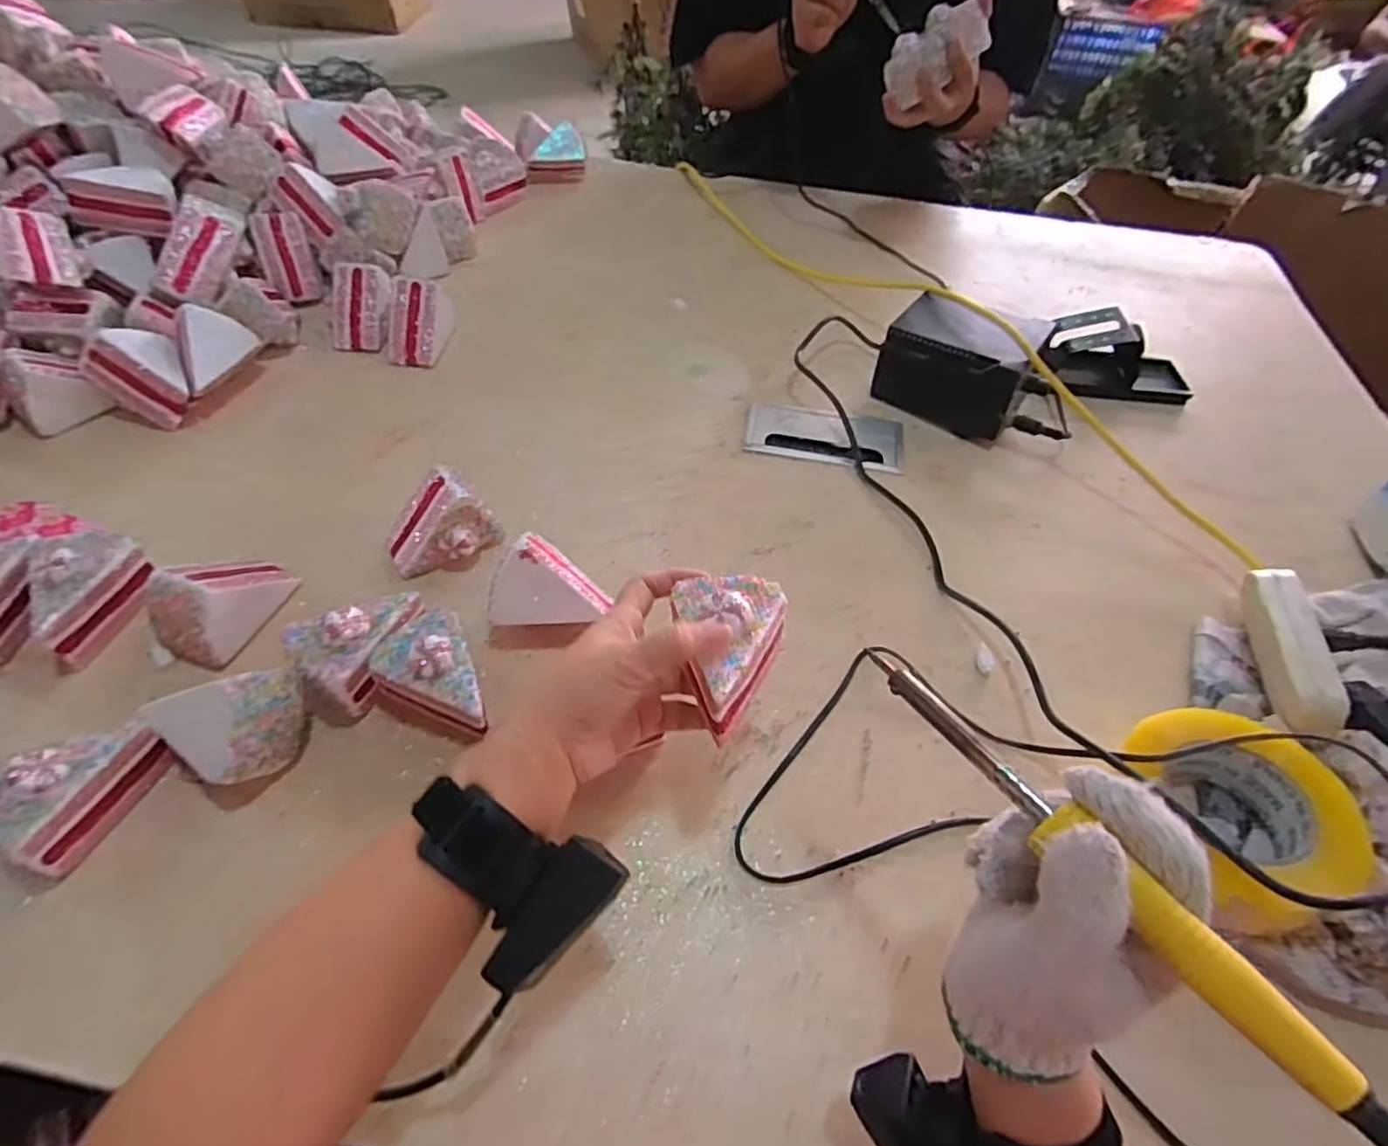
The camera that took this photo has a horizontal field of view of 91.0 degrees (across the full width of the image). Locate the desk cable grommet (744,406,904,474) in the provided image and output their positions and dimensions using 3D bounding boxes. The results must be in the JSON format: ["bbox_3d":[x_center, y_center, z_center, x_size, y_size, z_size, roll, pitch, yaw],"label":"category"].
[{"bbox_3d":[0.136,-0.144,0.700,0.161,0.011,0.076,10,52,4],"label":"desk cable grommet"}]

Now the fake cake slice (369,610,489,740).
[{"bbox_3d":[-0.174,0.077,0.458,0.062,0.056,0.094,-27,59,-22],"label":"fake cake slice"}]

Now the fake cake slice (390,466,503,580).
[{"bbox_3d":[-0.208,-0.040,0.559,0.089,0.066,0.061,-18,56,-17],"label":"fake cake slice"}]

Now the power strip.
[{"bbox_3d":[0.454,0.055,0.521,0.028,0.050,0.150,14,53,7],"label":"power strip"}]

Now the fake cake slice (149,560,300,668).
[{"bbox_3d":[-0.344,0.017,0.499,0.052,0.068,0.090,22,54,12],"label":"fake cake slice"}]

